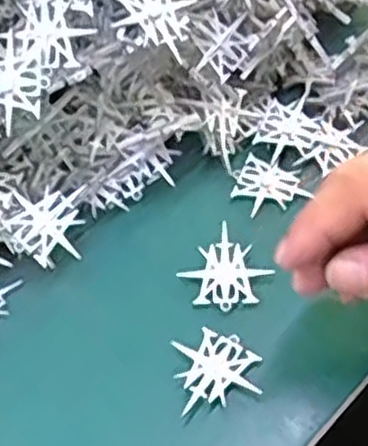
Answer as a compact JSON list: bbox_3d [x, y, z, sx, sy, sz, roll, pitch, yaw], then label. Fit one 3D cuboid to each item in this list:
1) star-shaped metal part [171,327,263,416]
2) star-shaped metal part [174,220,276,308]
[{"bbox_3d":[0.014,0.060,0.314,0.035,0.004,0.033,-11,54,-9],"label":"star-shaped metal part"},{"bbox_3d":[0.019,0.023,0.337,0.033,0.004,0.033,41,78,21],"label":"star-shaped metal part"}]

